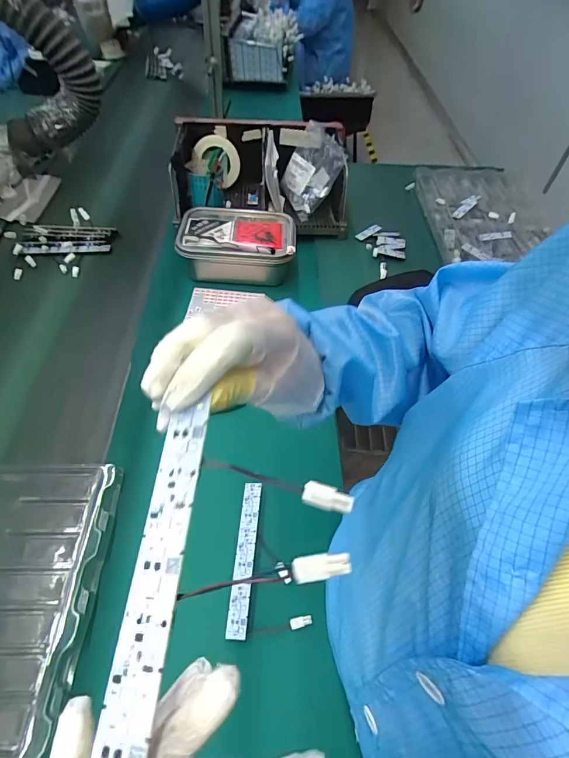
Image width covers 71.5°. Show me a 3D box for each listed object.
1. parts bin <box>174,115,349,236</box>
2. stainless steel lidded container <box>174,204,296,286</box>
[{"bbox_3d":[-0.061,-0.482,0.950,0.389,0.178,0.268,-6,54,-8],"label":"parts bin"},{"bbox_3d":[-0.100,-0.287,0.860,0.240,0.086,0.161,0,54,-4],"label":"stainless steel lidded container"}]

